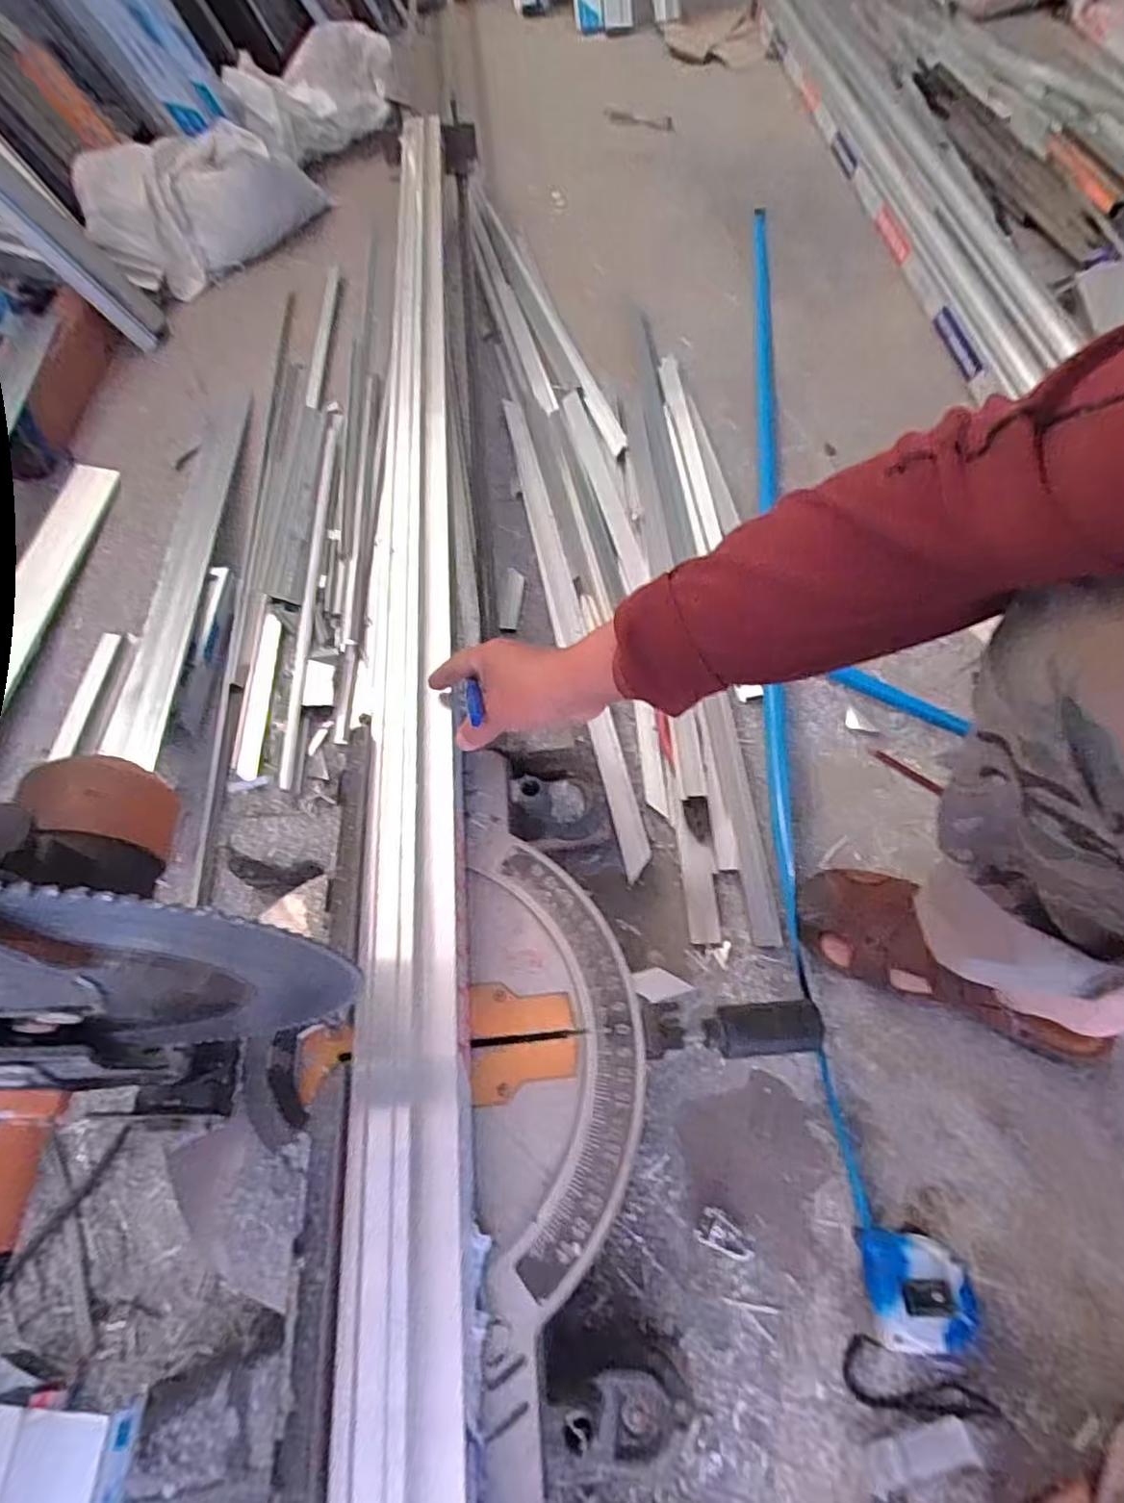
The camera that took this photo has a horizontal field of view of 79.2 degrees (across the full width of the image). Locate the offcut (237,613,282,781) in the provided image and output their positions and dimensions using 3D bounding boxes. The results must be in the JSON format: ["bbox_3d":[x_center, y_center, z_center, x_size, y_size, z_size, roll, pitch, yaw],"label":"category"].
[{"bbox_3d":[-0.355,-0.067,0.795,0.026,0.015,0.231,-6,60,-1],"label":"offcut"}]

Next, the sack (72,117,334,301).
[{"bbox_3d":[-0.697,-1.087,1.330,0.229,0.150,0.478,39,69,22],"label":"sack"}]

